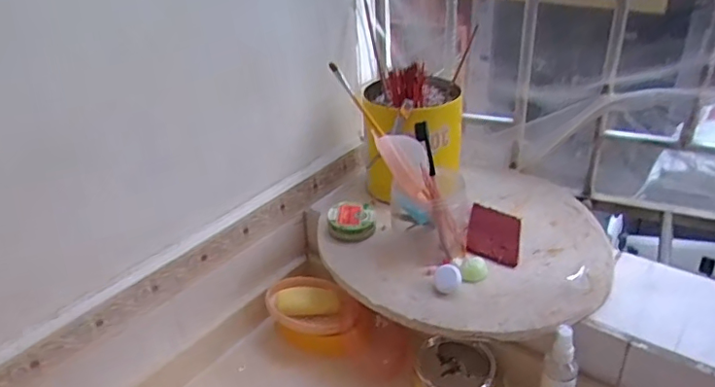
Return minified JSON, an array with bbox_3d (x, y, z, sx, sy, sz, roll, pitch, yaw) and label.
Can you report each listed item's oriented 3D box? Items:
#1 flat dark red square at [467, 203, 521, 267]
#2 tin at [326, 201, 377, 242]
[{"bbox_3d":[0.184,0.053,0.750,0.065,0.008,0.123,6,32,15],"label":"flat dark red square"},{"bbox_3d":[-0.008,0.042,0.780,0.064,0.031,0.062,-2,30,1],"label":"tin"}]

